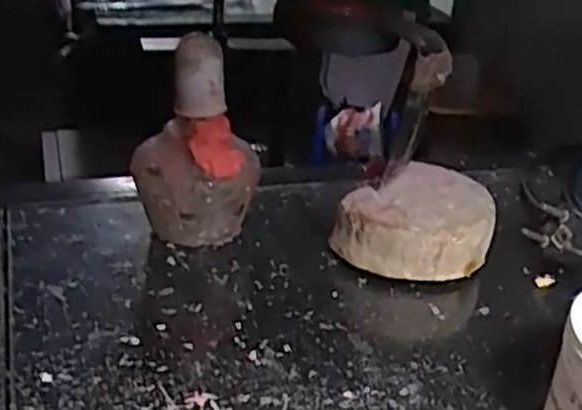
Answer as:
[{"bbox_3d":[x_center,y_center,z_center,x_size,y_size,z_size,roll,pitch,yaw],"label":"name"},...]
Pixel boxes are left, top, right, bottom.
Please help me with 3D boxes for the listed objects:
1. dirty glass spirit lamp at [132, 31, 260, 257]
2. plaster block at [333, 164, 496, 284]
[{"bbox_3d":[-0.055,-0.034,0.452,0.049,0.113,0.057,-15,34,-33],"label":"dirty glass spirit lamp"},{"bbox_3d":[0.074,0.010,0.471,0.087,0.043,0.082,10,28,11],"label":"plaster block"}]

